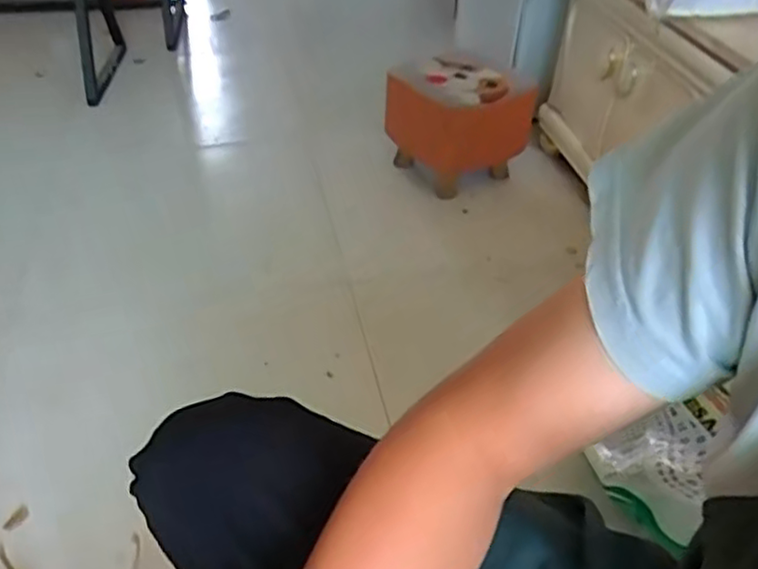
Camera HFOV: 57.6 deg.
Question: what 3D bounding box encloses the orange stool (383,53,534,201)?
[{"bbox_3d":[0.175,-0.362,1.516,0.222,0.242,0.291,28,46,27],"label":"orange stool"}]

